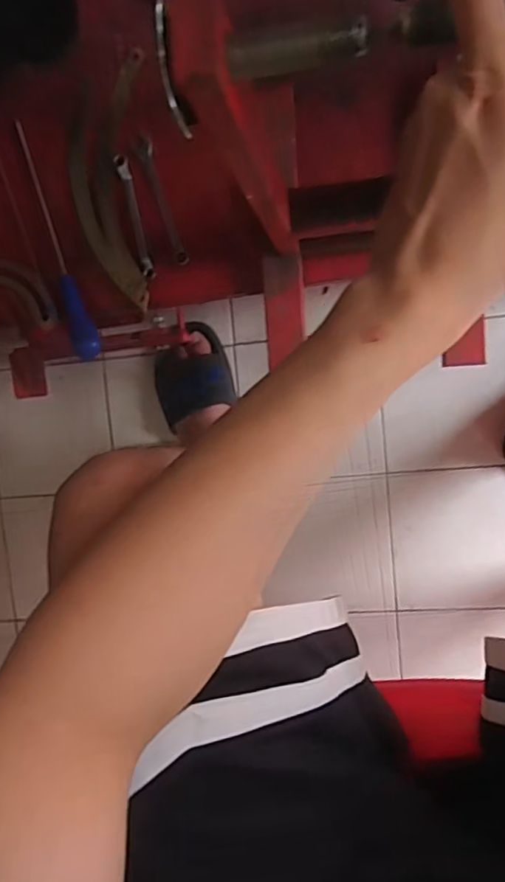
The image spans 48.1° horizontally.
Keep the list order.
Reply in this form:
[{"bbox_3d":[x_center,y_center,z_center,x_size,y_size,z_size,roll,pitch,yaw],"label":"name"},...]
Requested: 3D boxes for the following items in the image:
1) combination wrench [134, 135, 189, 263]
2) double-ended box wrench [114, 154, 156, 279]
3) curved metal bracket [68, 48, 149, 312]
[{"bbox_3d":[-0.098,-0.261,0.617,0.016,0.011,0.139,-18,92,9],"label":"combination wrench"},{"bbox_3d":[-0.128,-0.247,0.624,0.014,0.008,0.133,-13,93,9],"label":"double-ended box wrench"},{"bbox_3d":[-0.159,-0.278,0.617,0.085,0.014,0.253,0,95,8],"label":"curved metal bracket"}]

